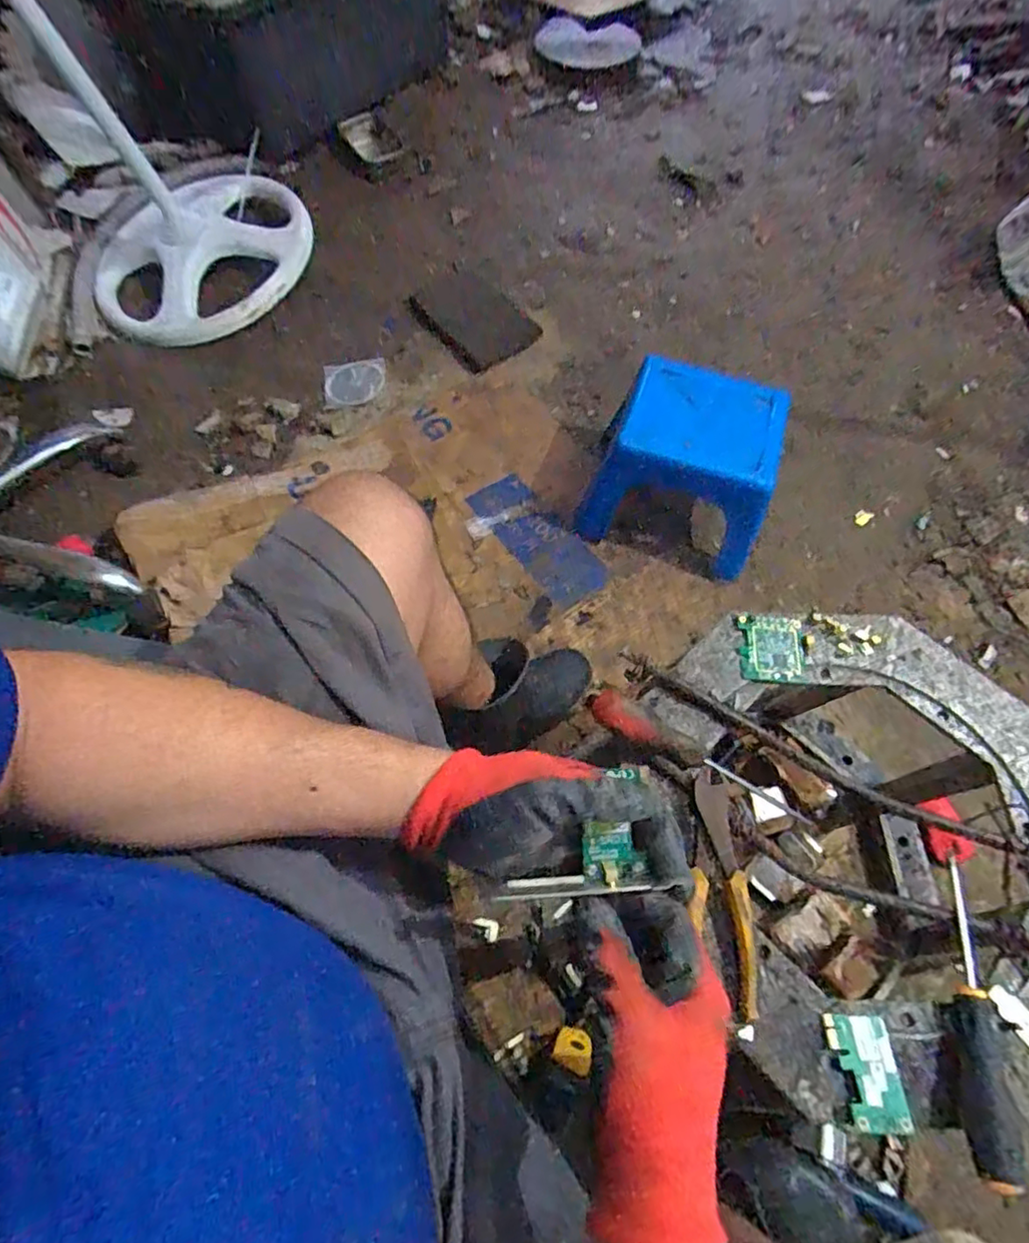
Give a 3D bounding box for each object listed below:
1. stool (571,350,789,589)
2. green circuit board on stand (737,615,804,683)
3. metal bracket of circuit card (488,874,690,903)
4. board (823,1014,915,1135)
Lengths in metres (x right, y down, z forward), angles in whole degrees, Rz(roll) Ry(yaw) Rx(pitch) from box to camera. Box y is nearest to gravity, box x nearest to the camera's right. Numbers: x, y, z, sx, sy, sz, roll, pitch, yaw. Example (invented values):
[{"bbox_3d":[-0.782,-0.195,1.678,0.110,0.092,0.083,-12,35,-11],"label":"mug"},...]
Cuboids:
[{"bbox_3d":[0.280,-0.257,0.996,0.284,0.206,0.244,18,64,9],"label":"stool"},{"bbox_3d":[0.243,0.026,0.571,0.059,0.009,0.063,3,63,1],"label":"green circuit board on stand"},{"bbox_3d":[0.034,0.156,0.355,0.088,0.016,0.013,-2,63,-1],"label":"metal bracket of circuit card"},{"bbox_3d":[0.243,0.310,0.415,0.039,0.010,0.064,-2,63,-1],"label":"board"}]

